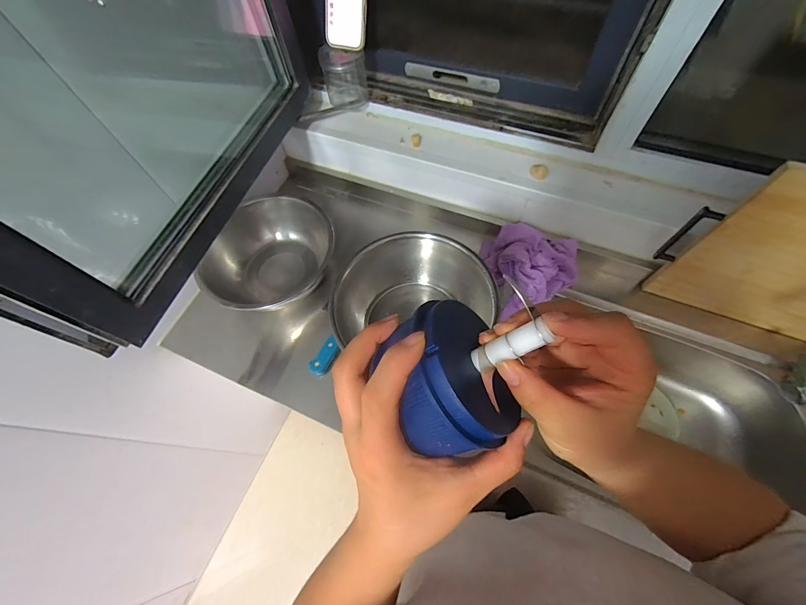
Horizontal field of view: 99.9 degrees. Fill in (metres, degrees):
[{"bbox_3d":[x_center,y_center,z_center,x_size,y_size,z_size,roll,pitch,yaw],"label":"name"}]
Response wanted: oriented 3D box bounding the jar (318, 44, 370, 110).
[{"bbox_3d":[-0.117,-0.450,0.672,0.080,0.089,0.072,-16,63,-5],"label":"jar"}]

